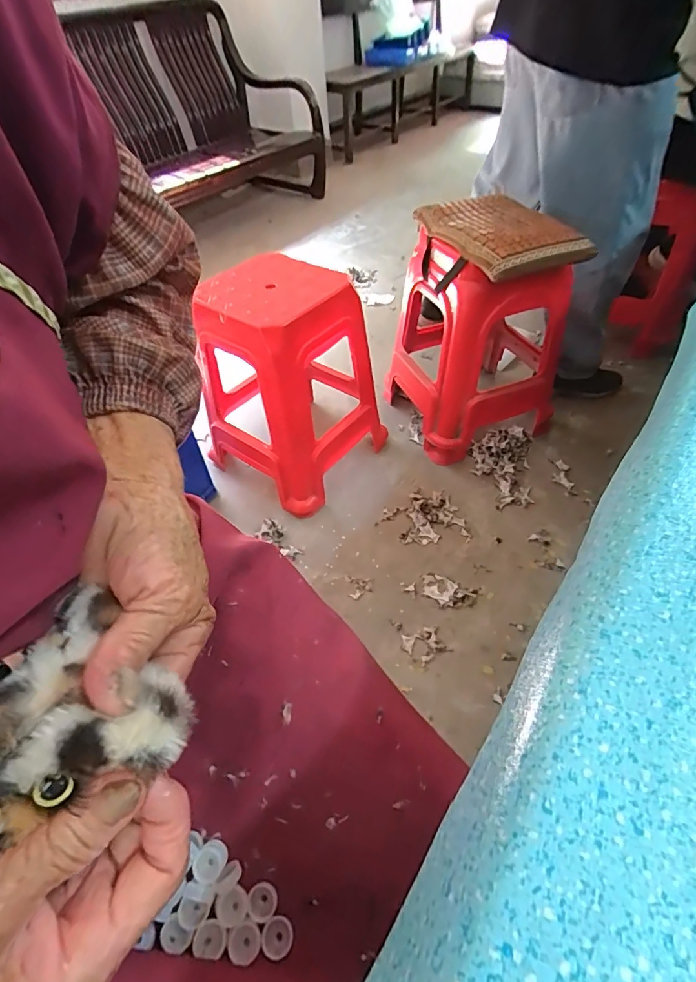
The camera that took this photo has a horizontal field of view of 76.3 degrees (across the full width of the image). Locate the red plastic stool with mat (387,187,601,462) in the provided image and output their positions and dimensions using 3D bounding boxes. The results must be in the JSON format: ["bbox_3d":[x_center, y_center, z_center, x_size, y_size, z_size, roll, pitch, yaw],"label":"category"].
[{"bbox_3d":[0.373,-0.431,1.211,0.419,0.557,0.354,-18,50,-11],"label":"red plastic stool with mat"}]

